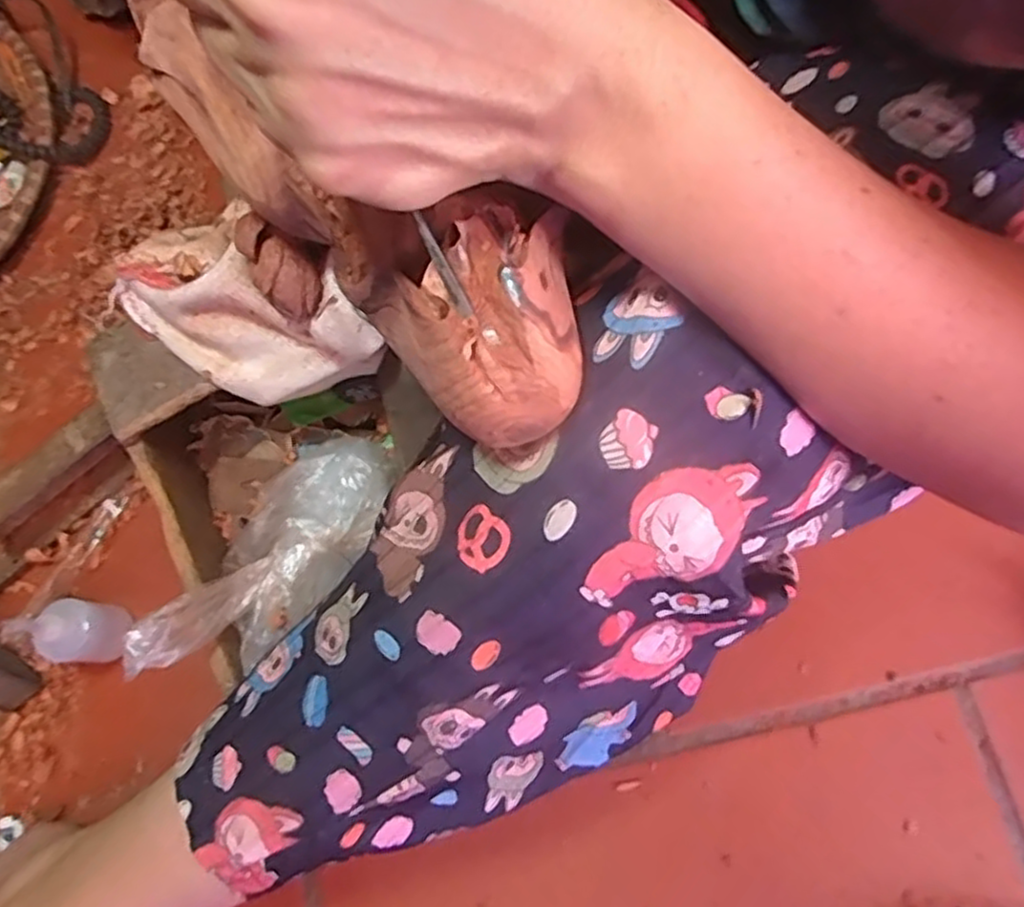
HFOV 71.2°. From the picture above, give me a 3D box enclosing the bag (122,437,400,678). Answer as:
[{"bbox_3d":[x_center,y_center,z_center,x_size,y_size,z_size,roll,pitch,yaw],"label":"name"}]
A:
[{"bbox_3d":[-0.121,0.055,0.363,0.072,0.040,0.156,31,55,9],"label":"bag"}]

